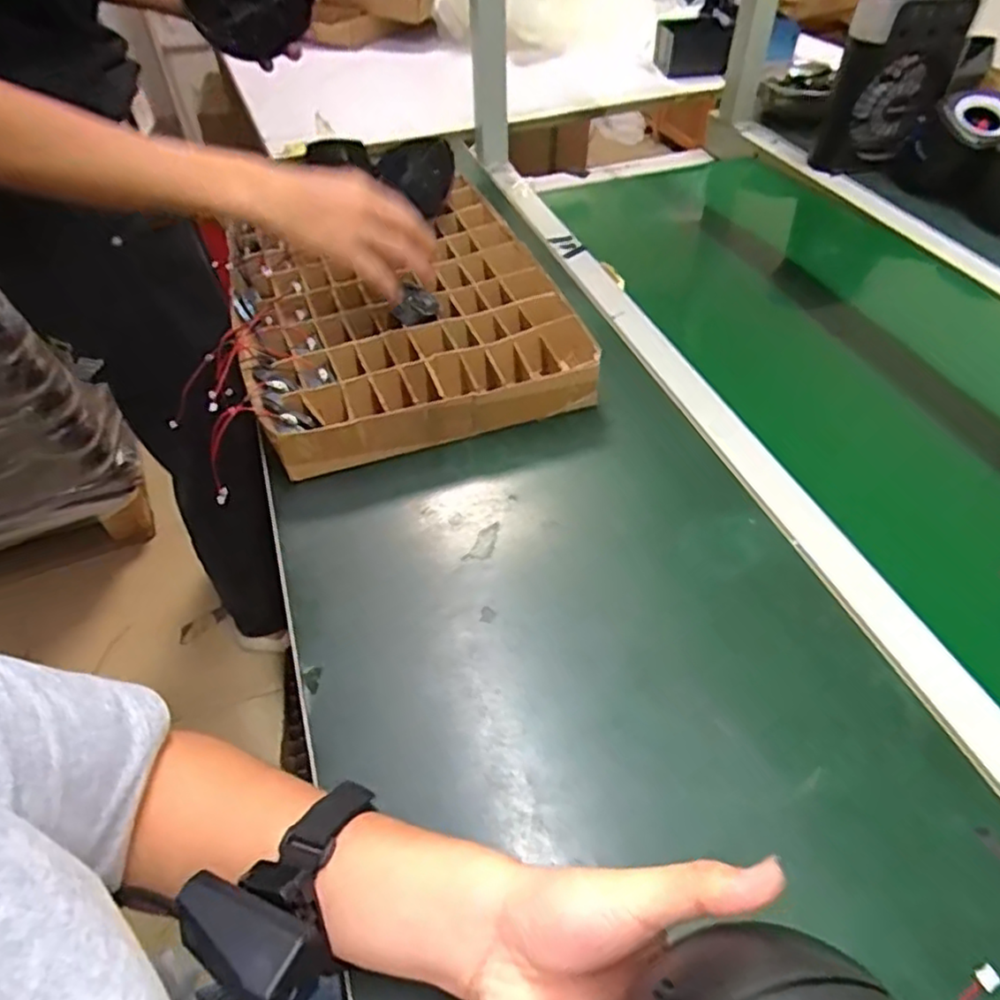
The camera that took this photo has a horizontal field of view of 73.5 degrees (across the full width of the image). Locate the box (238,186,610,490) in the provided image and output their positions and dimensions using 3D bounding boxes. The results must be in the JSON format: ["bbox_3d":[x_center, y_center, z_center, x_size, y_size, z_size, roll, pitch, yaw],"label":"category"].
[{"bbox_3d":[-0.110,-0.198,0.724,0.317,0.080,0.369,-17,50,-10],"label":"box"}]

